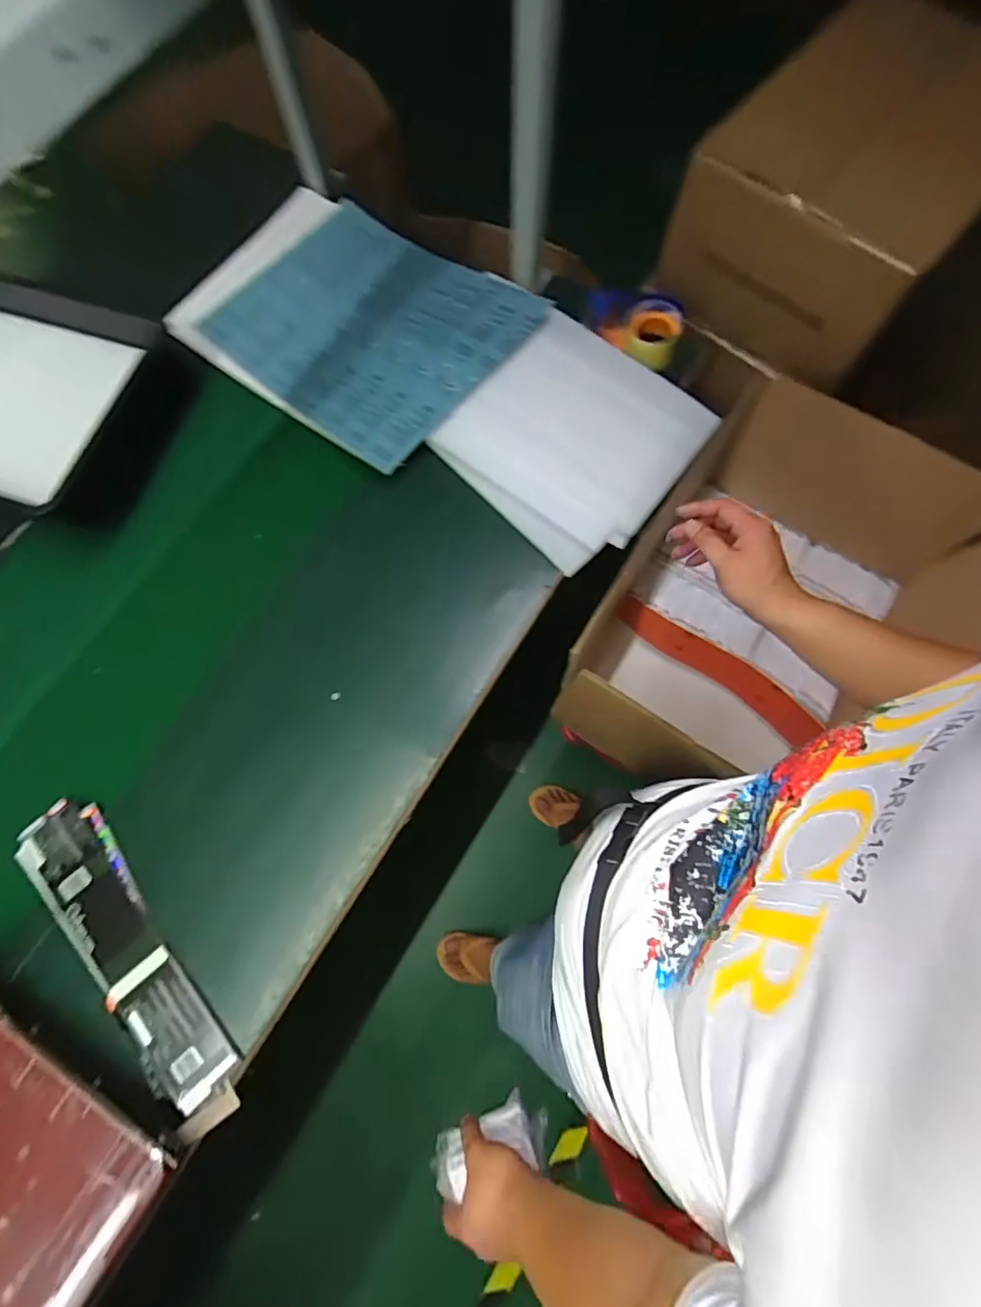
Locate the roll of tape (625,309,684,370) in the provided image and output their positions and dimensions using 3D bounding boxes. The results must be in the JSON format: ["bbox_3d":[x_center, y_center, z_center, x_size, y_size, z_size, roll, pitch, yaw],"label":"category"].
[{"bbox_3d":[0.251,-0.484,0.826,0.077,0.049,0.082,0,75,1],"label":"roll of tape"}]

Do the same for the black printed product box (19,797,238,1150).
[{"bbox_3d":[-0.444,0.374,0.658,0.096,0.027,0.422,-40,77,-9],"label":"black printed product box"}]

